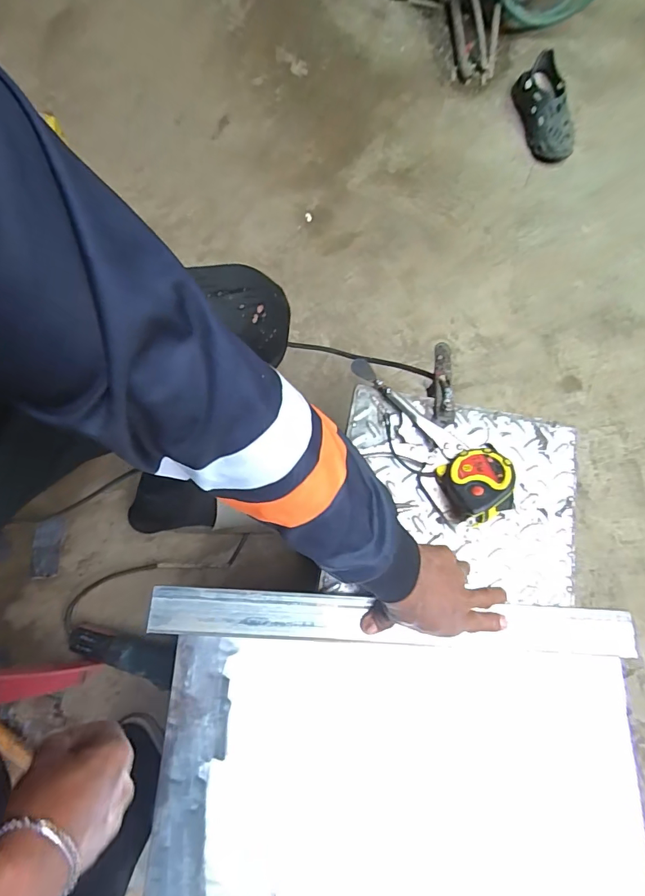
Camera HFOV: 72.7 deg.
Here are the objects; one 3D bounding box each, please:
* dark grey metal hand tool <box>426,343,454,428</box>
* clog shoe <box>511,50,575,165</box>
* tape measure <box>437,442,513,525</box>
[{"bbox_3d":[0.169,-0.094,0.620,0.029,0.035,0.160,11,48,2],"label":"dark grey metal hand tool"},{"bbox_3d":[0.559,-0.850,1.105,0.114,0.077,0.279,-1,73,-1],"label":"clog shoe"},{"bbox_3d":[0.187,0.045,0.523,0.079,0.046,0.081,-25,50,-1],"label":"tape measure"}]

